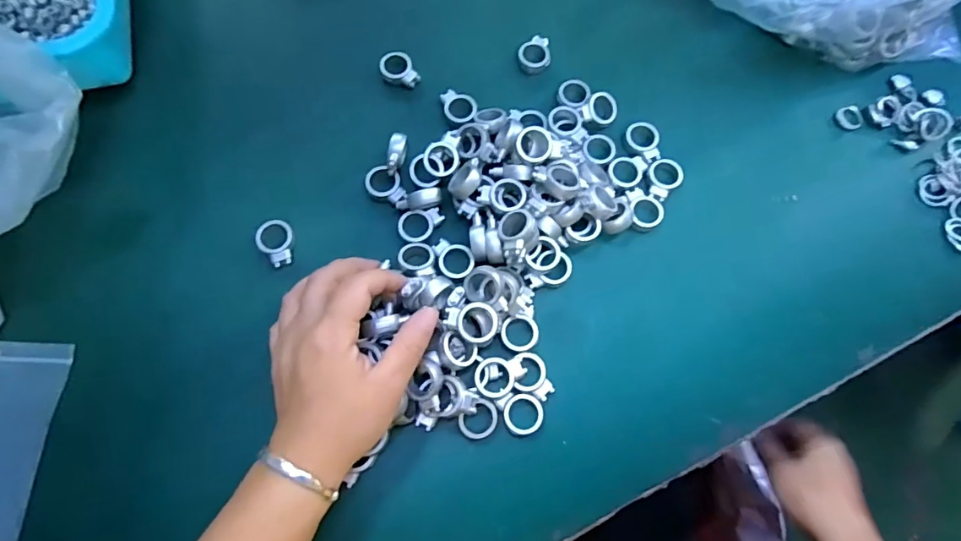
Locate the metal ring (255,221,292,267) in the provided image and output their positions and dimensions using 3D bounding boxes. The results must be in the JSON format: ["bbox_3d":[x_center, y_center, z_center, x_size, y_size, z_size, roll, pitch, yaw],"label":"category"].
[{"bbox_3d":[-0.149,-0.020,0.362,0.025,0.006,0.035,-15,75,-6],"label":"metal ring"}]

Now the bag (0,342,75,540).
[{"bbox_3d":[-0.324,0.110,0.326,0.076,0.009,0.125,4,74,-1],"label":"bag"}]

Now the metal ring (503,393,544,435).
[{"bbox_3d":[0.029,0.095,0.330,0.026,0.004,0.026,1,74,-2],"label":"metal ring"}]

